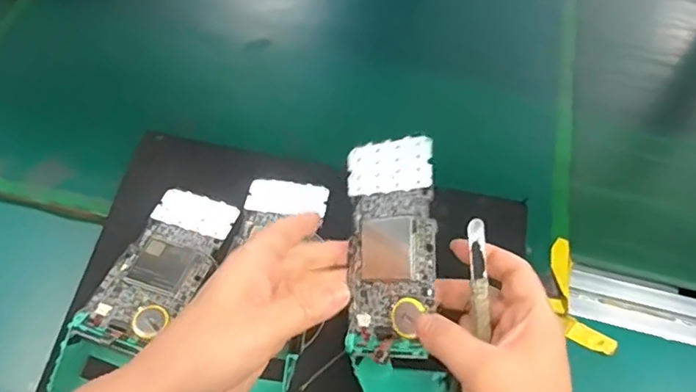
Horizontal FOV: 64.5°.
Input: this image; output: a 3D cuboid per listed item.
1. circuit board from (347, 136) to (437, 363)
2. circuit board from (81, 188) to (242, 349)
[{"bbox_3d":[0.028,0.033,0.360,0.063,0.006,0.137,-7,79,37],"label":"circuit board"},{"bbox_3d":[-0.138,0.050,0.420,0.065,0.006,0.130,18,51,5],"label":"circuit board"}]

